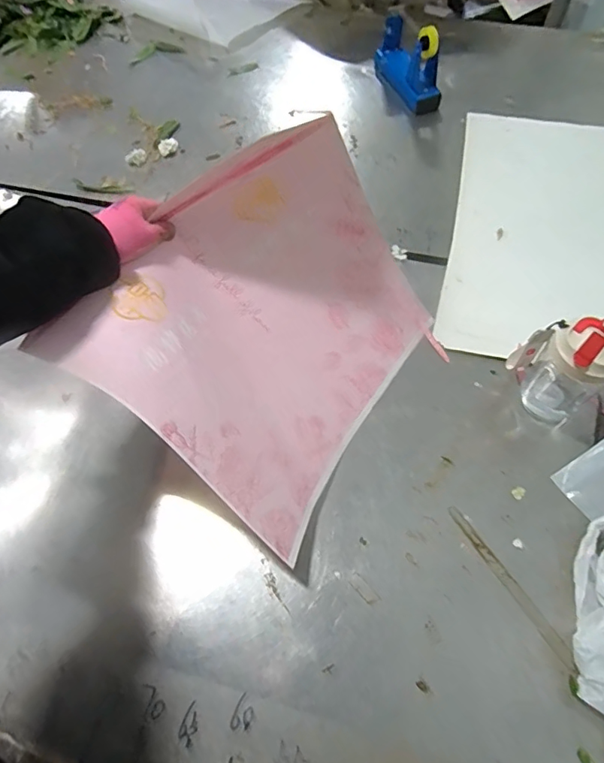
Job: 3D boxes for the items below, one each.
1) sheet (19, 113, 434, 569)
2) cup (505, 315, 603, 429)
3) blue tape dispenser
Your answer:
[{"bbox_3d":[-0.005,-0.068,0.551,0.357,0.209,0.420,45,47,-17],"label":"sheet"},{"bbox_3d":[0.338,-0.018,0.628,0.071,0.157,0.106,-12,60,-9],"label":"cup"},{"bbox_3d":[0.227,-0.686,1.021,0.063,0.132,0.210,-21,62,-13],"label":"blue tape dispenser"}]

